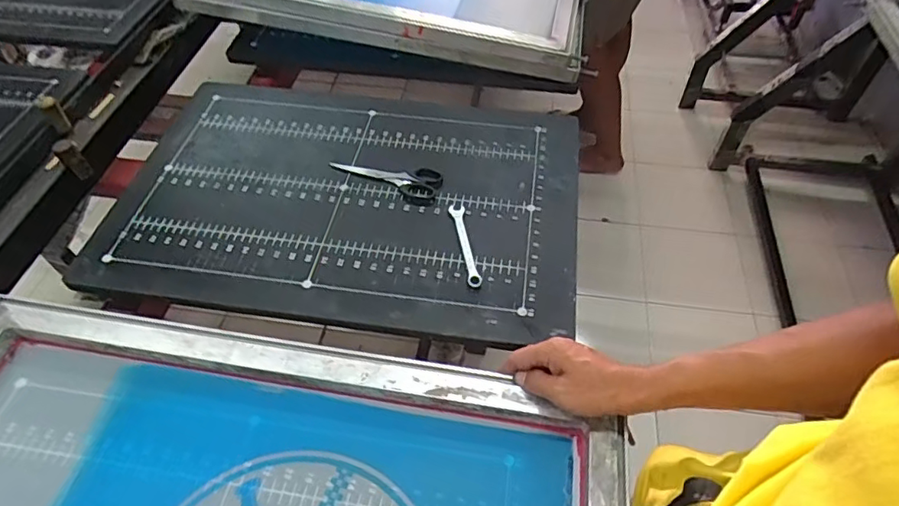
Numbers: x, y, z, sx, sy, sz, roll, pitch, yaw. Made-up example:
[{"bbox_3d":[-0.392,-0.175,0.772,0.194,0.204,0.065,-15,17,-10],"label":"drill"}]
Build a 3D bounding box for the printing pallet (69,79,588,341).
[{"bbox_3d":[-0.134,-0.090,0.734,0.591,0.017,0.411,7,52,7],"label":"printing pallet"}]

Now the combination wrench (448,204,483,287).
[{"bbox_3d":[0.019,-0.011,0.662,0.019,0.006,0.127,-8,52,-5],"label":"combination wrench"}]

